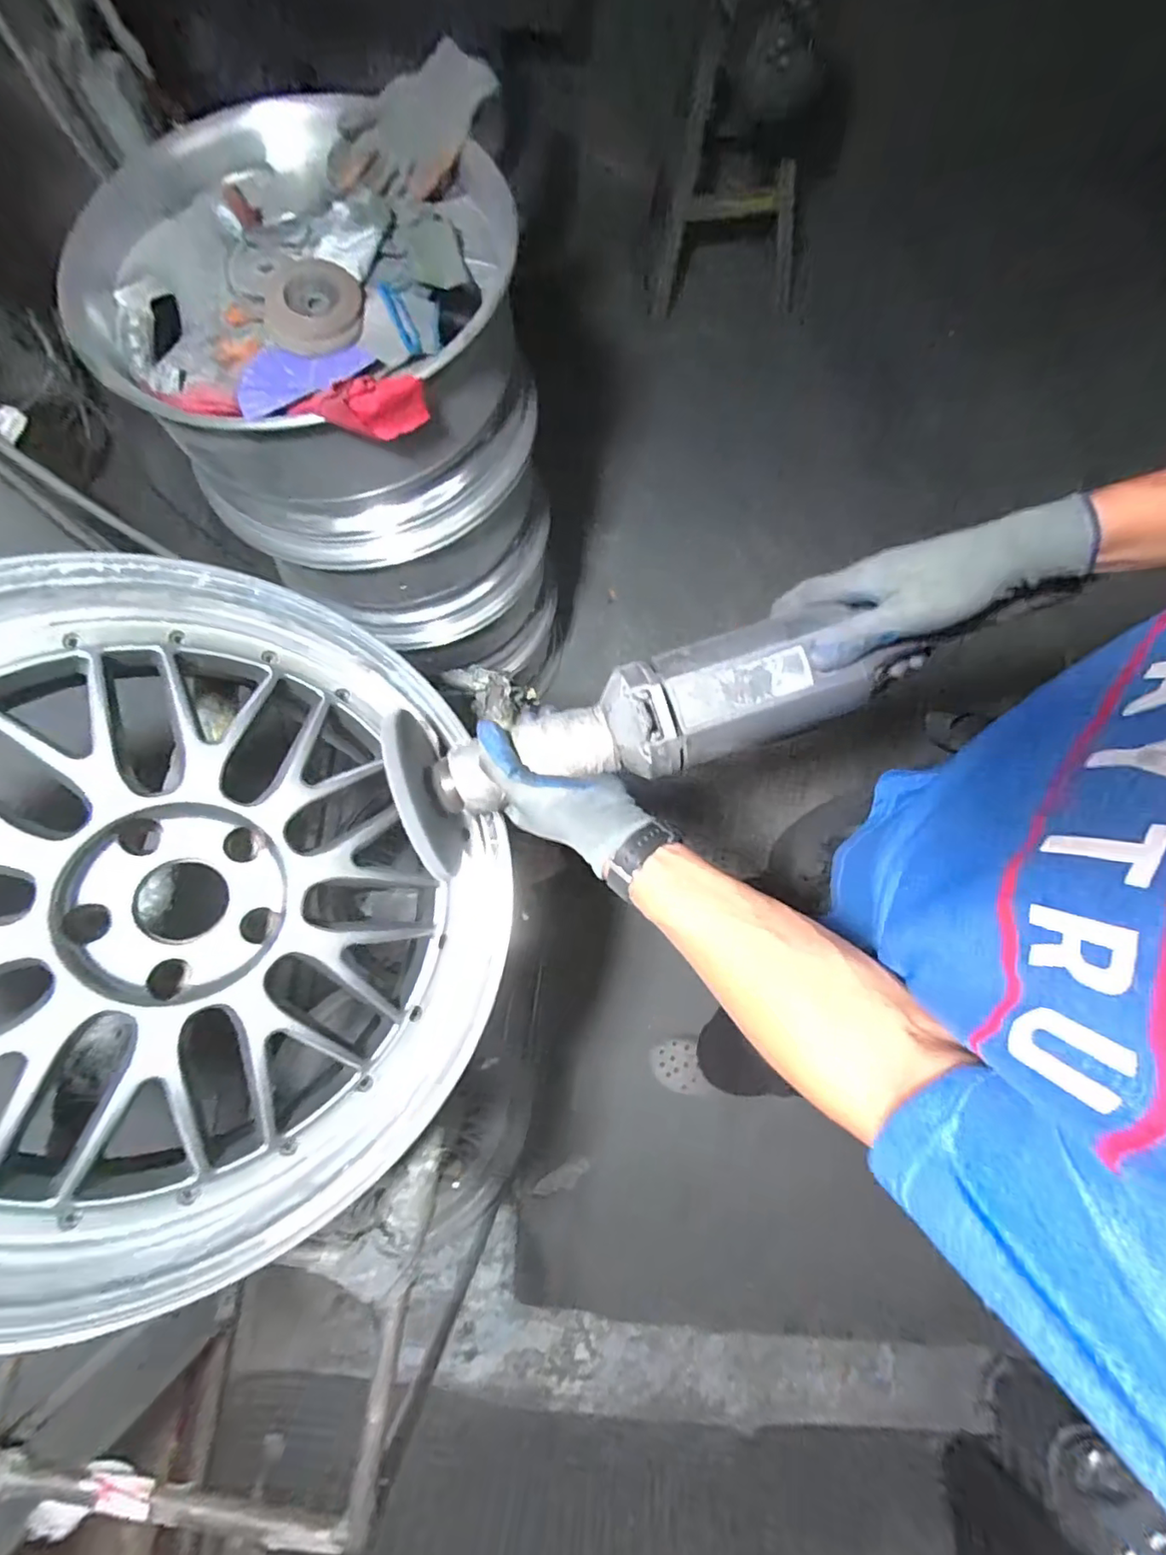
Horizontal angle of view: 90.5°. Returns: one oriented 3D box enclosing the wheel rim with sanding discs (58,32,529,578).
[{"bbox_3d":[-0.324,-0.554,0.753,0.484,0.271,0.460,6,76,3],"label":"wheel rim with sanding discs"}]

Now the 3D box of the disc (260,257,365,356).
[{"bbox_3d":[-0.286,-0.502,0.613,0.100,0.025,0.116,-14,76,-2],"label":"disc"}]

